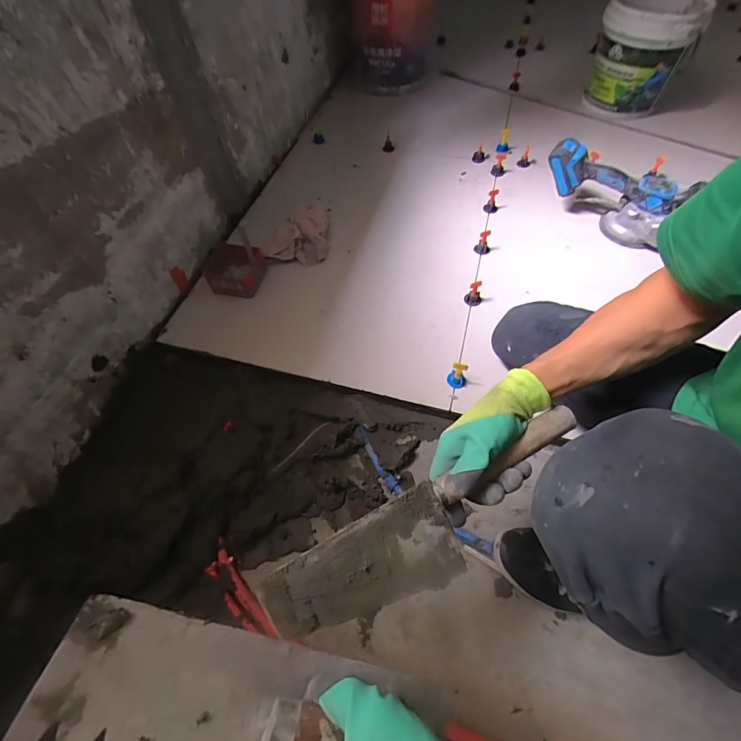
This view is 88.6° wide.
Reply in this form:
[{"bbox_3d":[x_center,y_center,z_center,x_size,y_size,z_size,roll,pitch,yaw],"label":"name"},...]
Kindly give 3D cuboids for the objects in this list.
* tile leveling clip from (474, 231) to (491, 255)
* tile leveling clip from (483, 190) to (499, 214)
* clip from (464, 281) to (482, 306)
[{"bbox_3d":[0.249,-0.283,0.835,0.032,0.051,0.033,-2,57,2],"label":"tile leveling clip"},{"bbox_3d":[0.292,-0.407,0.911,0.033,0.050,0.032,13,58,12],"label":"tile leveling clip"},{"bbox_3d":[0.210,-0.157,0.766,0.033,0.057,0.029,13,58,12],"label":"clip"}]

